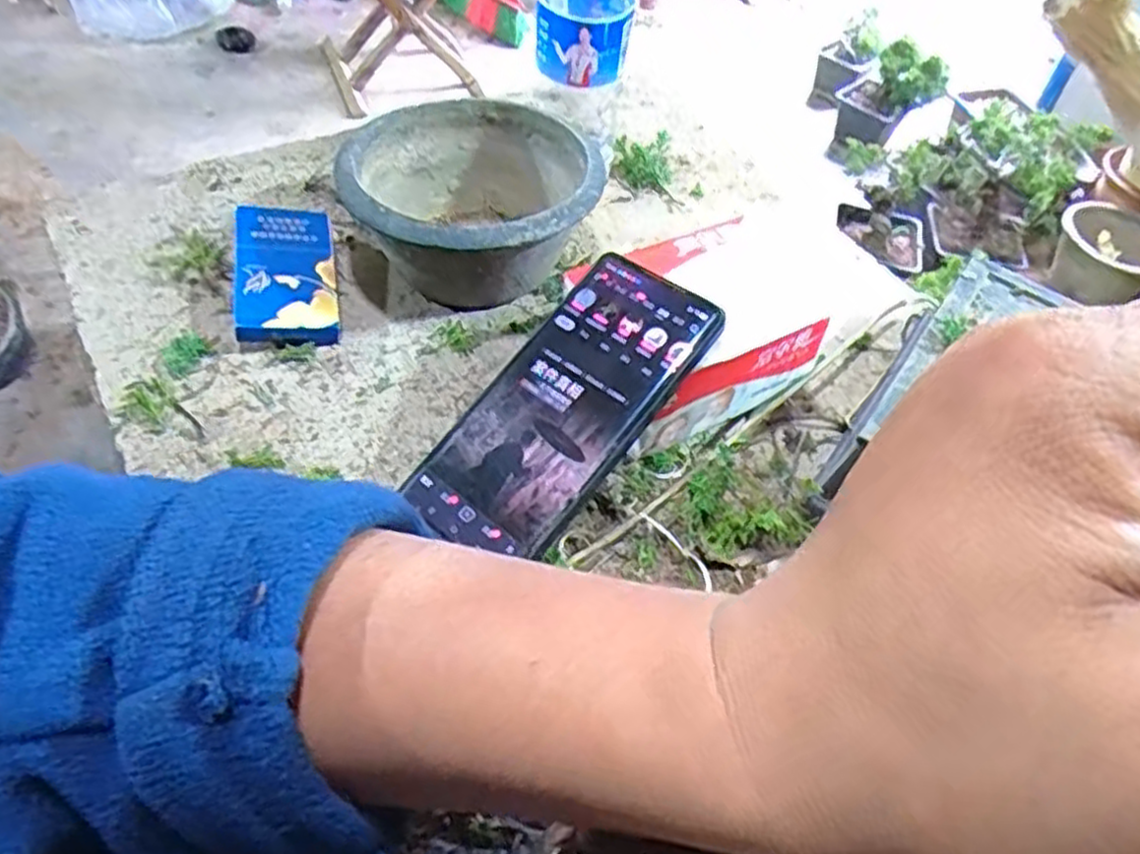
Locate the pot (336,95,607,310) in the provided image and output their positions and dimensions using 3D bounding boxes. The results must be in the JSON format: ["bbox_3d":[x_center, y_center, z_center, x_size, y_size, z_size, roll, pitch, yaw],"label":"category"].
[{"bbox_3d":[-0.056,-0.134,0.473,0.142,0.070,0.136,3,52,-3],"label":"pot"}]

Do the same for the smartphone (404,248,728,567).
[{"bbox_3d":[0.000,-0.011,0.365,0.077,0.010,0.157,38,79,22],"label":"smartphone"}]

